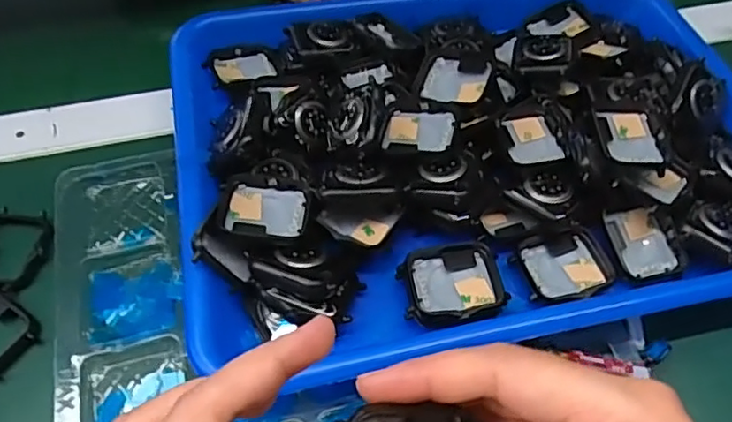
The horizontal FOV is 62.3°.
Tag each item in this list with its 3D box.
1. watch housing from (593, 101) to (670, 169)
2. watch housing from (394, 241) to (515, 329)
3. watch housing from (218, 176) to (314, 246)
[{"bbox_3d":[0.136,-0.040,0.314,0.034,0.008,0.041,5,58,-5],"label":"watch housing"},{"bbox_3d":[0.040,0.036,0.285,0.047,0.015,0.040,-10,55,-9],"label":"watch housing"},{"bbox_3d":[-0.047,0.000,0.288,0.041,0.009,0.033,5,54,2],"label":"watch housing"}]

